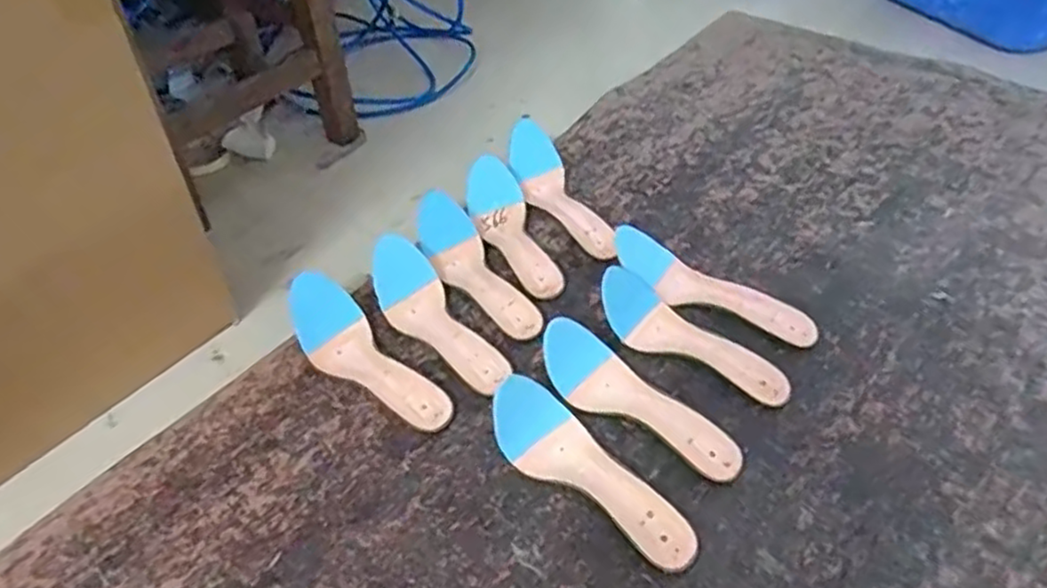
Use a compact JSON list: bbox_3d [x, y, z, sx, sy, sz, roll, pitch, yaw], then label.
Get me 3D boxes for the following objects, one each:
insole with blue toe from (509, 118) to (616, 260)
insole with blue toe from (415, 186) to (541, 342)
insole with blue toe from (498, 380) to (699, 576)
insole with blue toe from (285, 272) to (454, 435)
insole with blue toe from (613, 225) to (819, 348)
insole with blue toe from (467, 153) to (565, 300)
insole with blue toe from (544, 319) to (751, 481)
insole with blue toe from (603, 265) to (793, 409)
[{"bbox_3d":[0.050,-0.130,0.937,0.077,0.048,0.244,-22,61,-21],"label":"insole with blue toe"},{"bbox_3d":[-0.056,-0.033,0.823,0.074,0.058,0.223,-21,47,-20],"label":"insole with blue toe"},{"bbox_3d":[0.066,0.153,0.628,0.206,0.059,0.069,27,50,26],"label":"insole with blue toe"},{"bbox_3d":[-0.170,0.062,0.732,0.073,0.046,0.229,-31,51,-28],"label":"insole with blue toe"},{"bbox_3d":[0.215,-0.014,0.798,0.239,0.054,0.075,16,46,17],"label":"insole with blue toe"},{"bbox_3d":[-0.015,-0.085,0.873,0.076,0.058,0.216,-13,45,-13],"label":"insole with blue toe"},{"bbox_3d":[0.117,0.095,0.683,0.213,0.062,0.070,23,48,22],"label":"insole with blue toe"},{"bbox_3d":[0.179,0.044,0.743,0.220,0.048,0.077,31,50,12],"label":"insole with blue toe"}]

